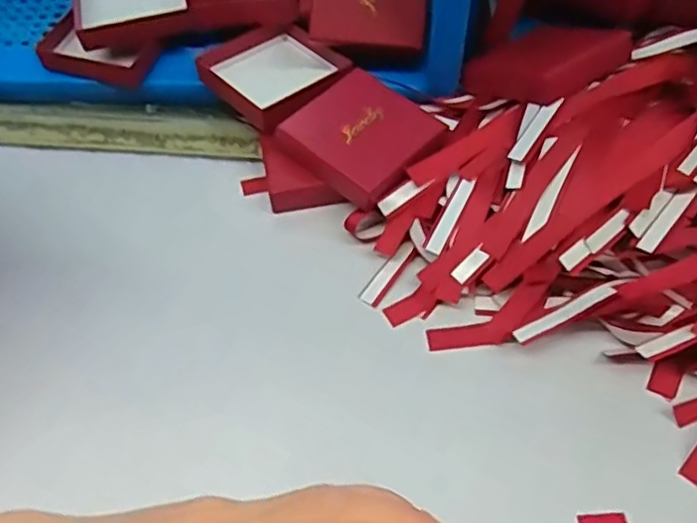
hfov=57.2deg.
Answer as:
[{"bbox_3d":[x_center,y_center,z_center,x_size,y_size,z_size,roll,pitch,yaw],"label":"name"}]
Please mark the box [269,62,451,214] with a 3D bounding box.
[{"bbox_3d":[0.011,-0.095,0.466,0.089,0.021,0.089,38,65,23],"label":"box"}]

